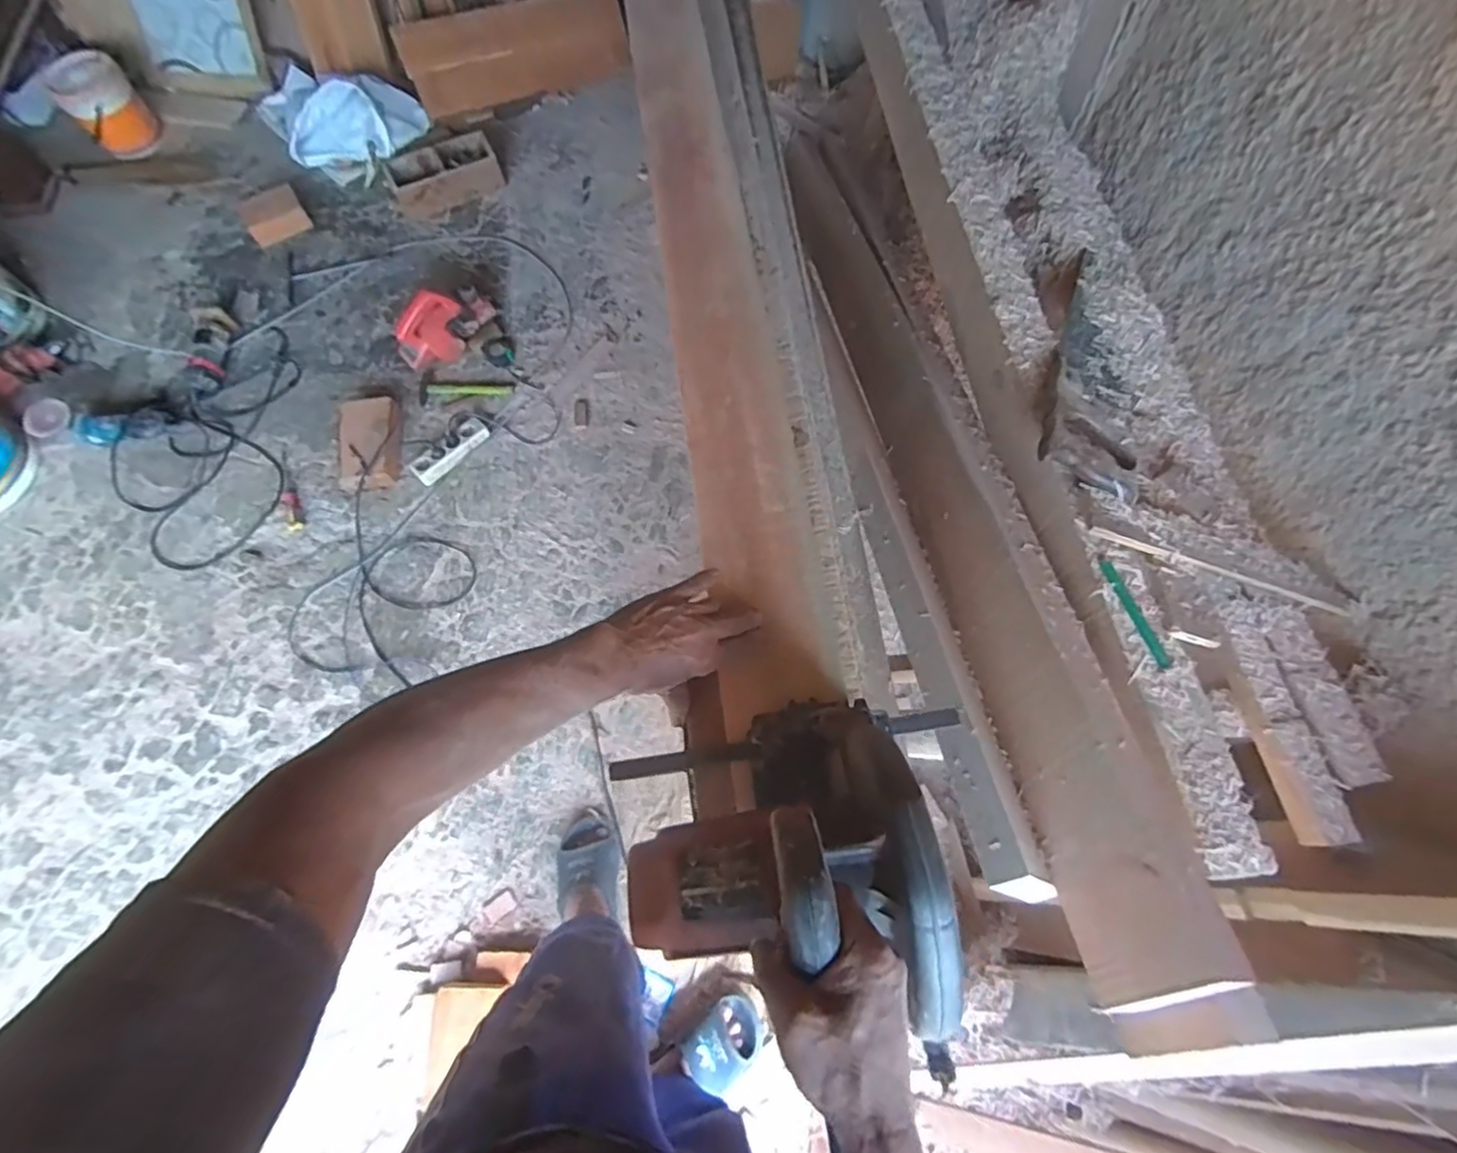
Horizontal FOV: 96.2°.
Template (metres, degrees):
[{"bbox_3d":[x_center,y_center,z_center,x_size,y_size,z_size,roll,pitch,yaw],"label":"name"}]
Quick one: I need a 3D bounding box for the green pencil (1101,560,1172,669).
[{"bbox_3d":[0.428,0.040,0.691,0.015,0.010,0.123,-16,70,-5],"label":"green pencil"}]

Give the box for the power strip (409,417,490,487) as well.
[{"bbox_3d":[-0.670,-0.303,1.580,0.064,0.030,0.200,39,75,14],"label":"power strip"}]

